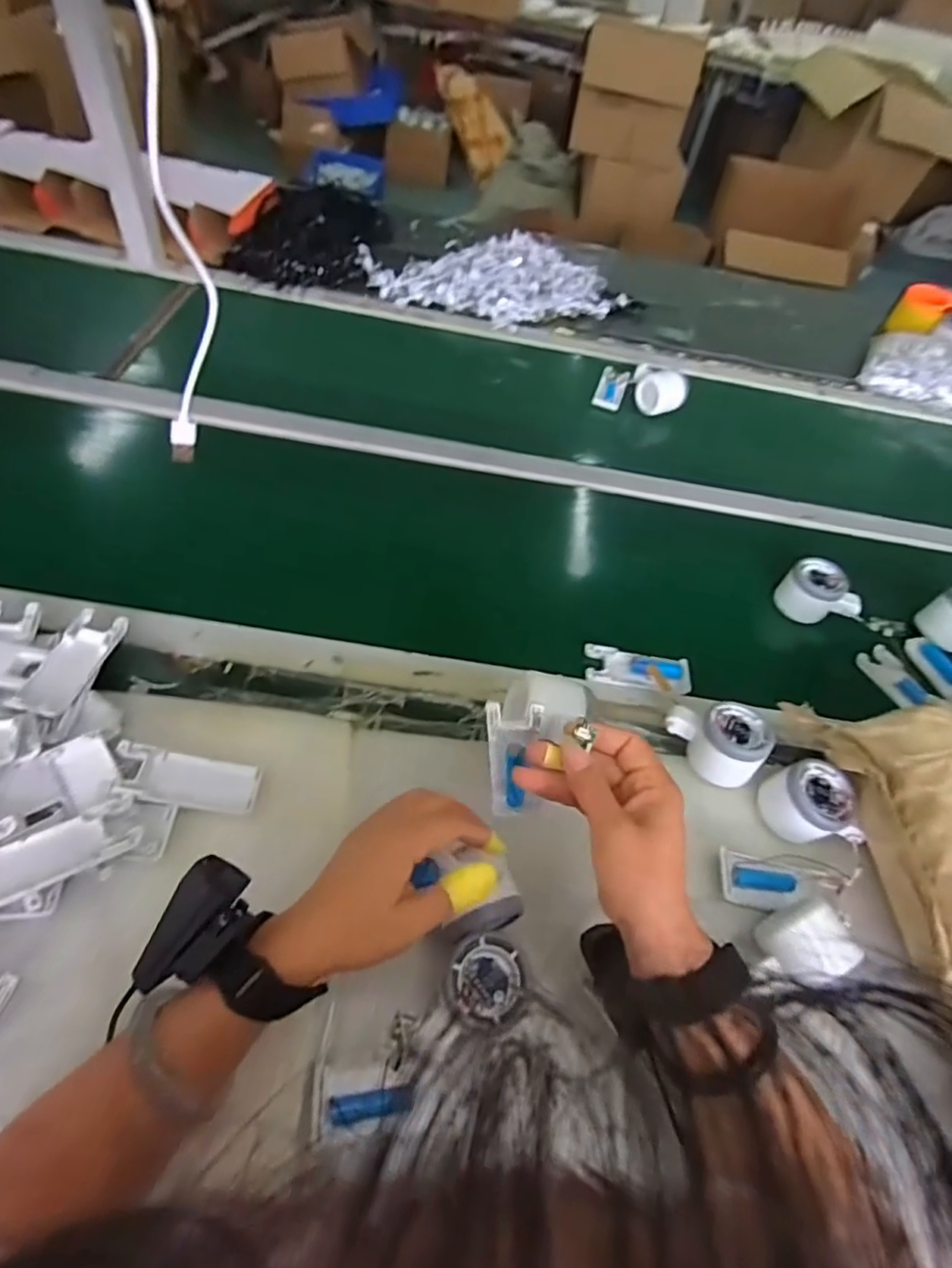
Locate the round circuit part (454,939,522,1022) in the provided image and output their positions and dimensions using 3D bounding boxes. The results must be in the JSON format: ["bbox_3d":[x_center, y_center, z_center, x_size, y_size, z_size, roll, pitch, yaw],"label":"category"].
[{"bbox_3d":[0.007,0.223,0.387,0.040,0.009,0.042,19,52,10],"label":"round circuit part"}]

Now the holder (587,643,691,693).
[{"bbox_3d":[0.162,0.036,0.601,0.104,0.019,0.048,8,51,1],"label":"holder"}]

